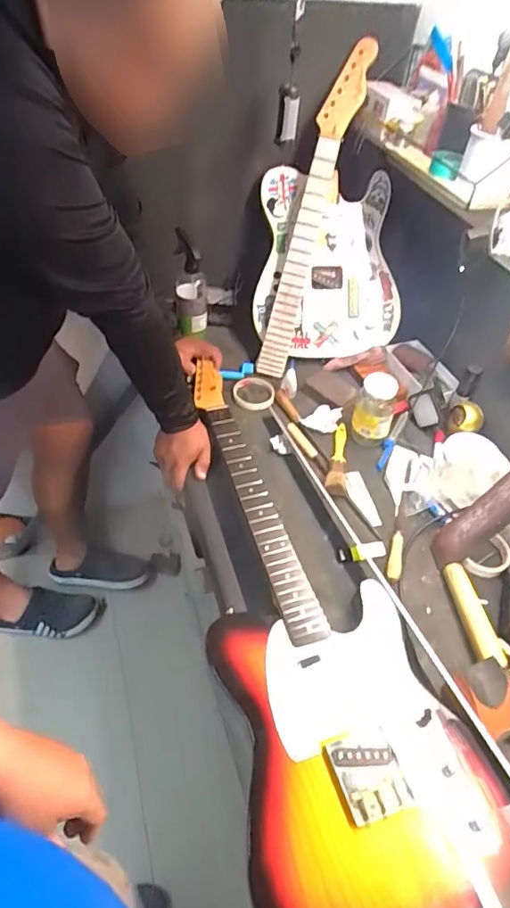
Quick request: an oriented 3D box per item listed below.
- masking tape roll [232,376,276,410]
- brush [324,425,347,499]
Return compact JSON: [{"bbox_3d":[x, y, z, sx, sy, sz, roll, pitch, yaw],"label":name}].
[{"bbox_3d":[-0.004,-0.129,1.118,0.084,0.018,0.096,-2,47,-8],"label":"masking tape roll"},{"bbox_3d":[0.161,0.004,1.004,0.038,0.017,0.179,13,47,6],"label":"brush"}]

